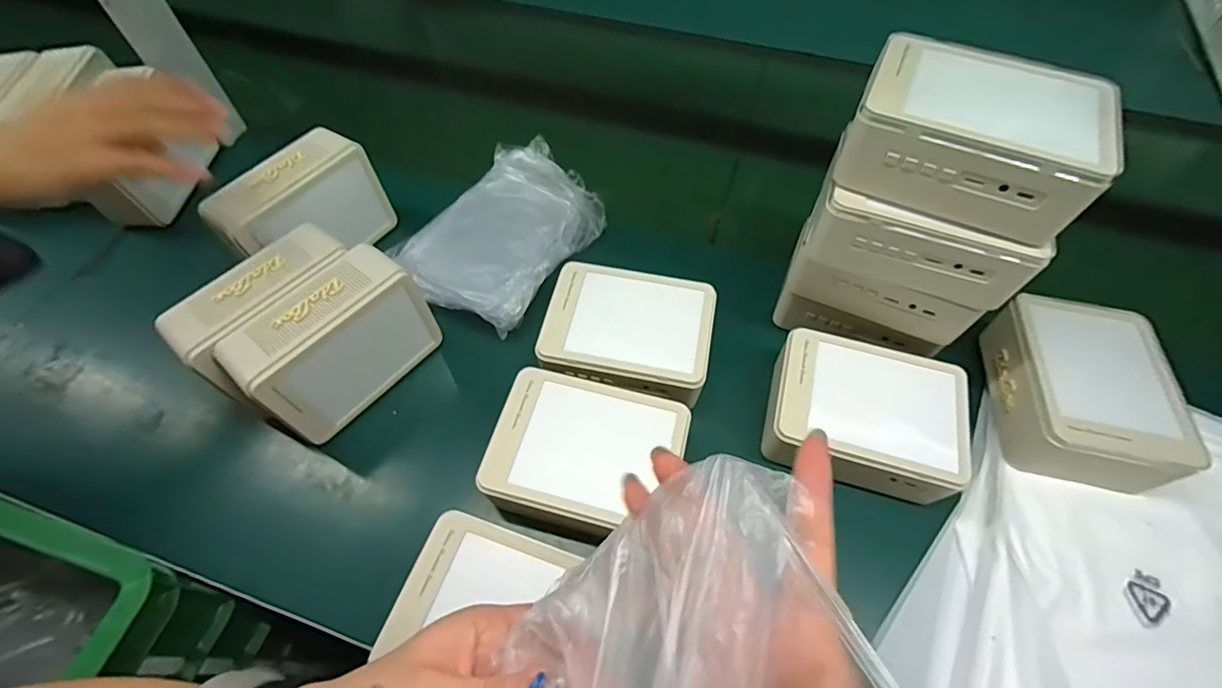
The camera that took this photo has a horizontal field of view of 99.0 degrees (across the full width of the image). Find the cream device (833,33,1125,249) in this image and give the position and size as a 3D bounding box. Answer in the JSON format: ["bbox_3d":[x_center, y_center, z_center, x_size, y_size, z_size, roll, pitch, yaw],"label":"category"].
[{"bbox_3d":[0.232,-0.139,0.340,0.142,0.061,0.101,21,60,13],"label":"cream device"}]

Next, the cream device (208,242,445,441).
[{"bbox_3d":[-0.218,0.000,0.426,0.058,0.102,0.140,35,64,21],"label":"cream device"}]

